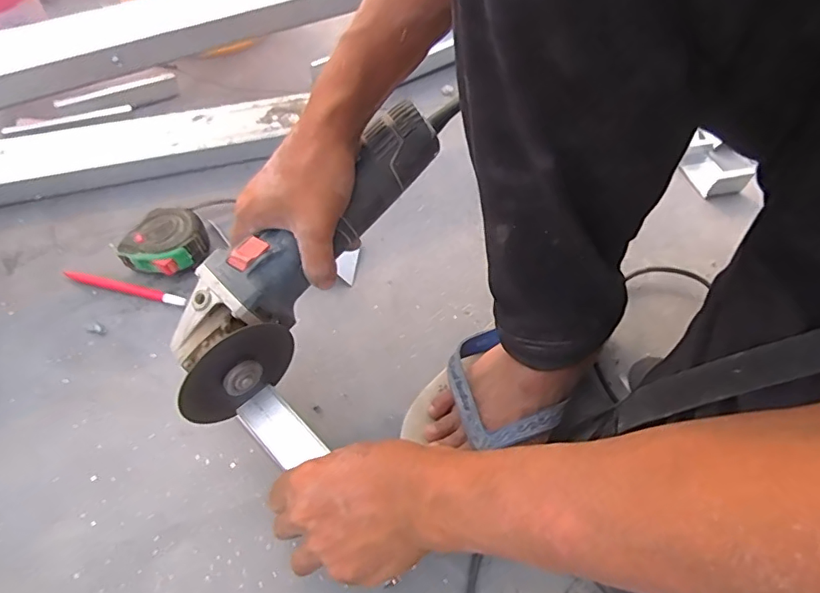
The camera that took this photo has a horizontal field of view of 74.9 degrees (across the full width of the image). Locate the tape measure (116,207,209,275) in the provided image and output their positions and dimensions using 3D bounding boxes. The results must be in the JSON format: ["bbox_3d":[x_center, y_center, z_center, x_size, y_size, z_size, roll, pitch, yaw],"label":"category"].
[{"bbox_3d":[-0.258,-0.056,0.571,0.066,0.044,0.071,2,56,-3],"label":"tape measure"}]

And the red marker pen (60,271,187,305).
[{"bbox_3d":[-0.298,-0.010,0.557,0.138,0.008,0.012,16,56,6],"label":"red marker pen"}]

